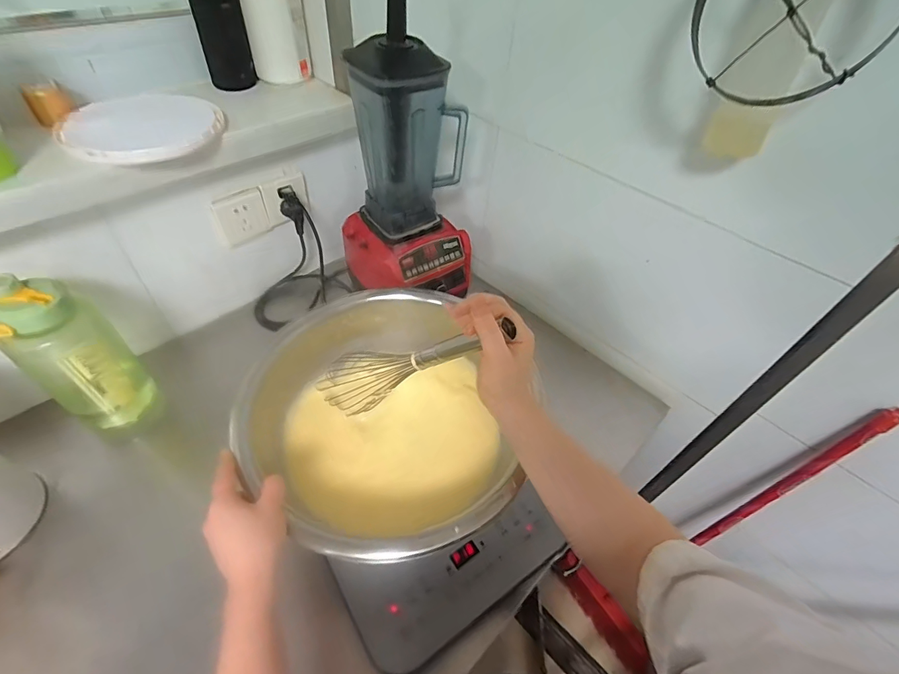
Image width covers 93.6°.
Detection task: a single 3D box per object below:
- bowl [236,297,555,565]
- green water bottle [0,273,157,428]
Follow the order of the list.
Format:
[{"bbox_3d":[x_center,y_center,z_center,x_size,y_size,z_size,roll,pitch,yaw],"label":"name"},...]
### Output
[{"bbox_3d":[-0.101,0.107,0.608,0.366,0.165,0.316,-1,47,-7],"label":"bowl"},{"bbox_3d":[-0.535,0.035,0.612,0.095,0.265,0.118,35,54,23],"label":"green water bottle"}]

